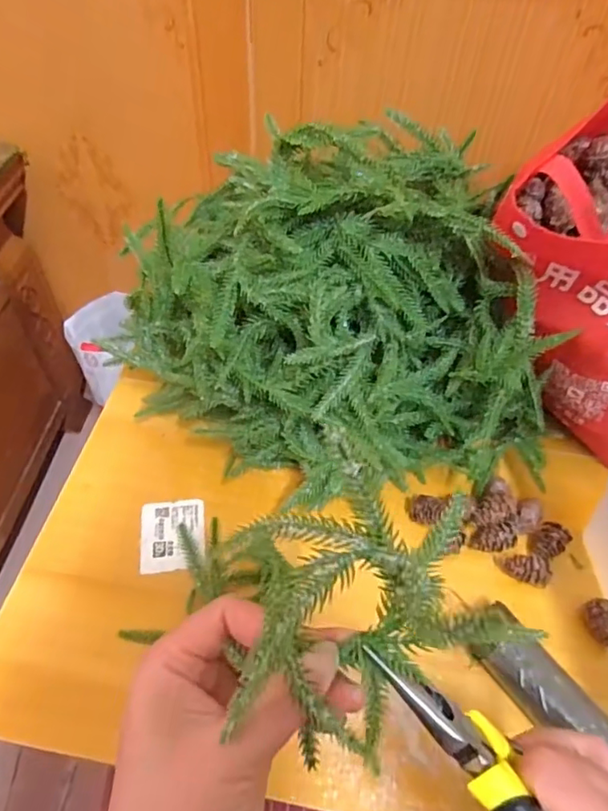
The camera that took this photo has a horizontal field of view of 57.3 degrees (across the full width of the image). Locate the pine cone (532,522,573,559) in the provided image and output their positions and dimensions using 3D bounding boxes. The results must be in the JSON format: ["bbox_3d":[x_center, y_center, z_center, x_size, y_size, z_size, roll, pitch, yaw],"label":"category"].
[{"bbox_3d":[0.193,0.107,0.436,0.022,0.018,0.029,38,60,23],"label":"pine cone"}]

